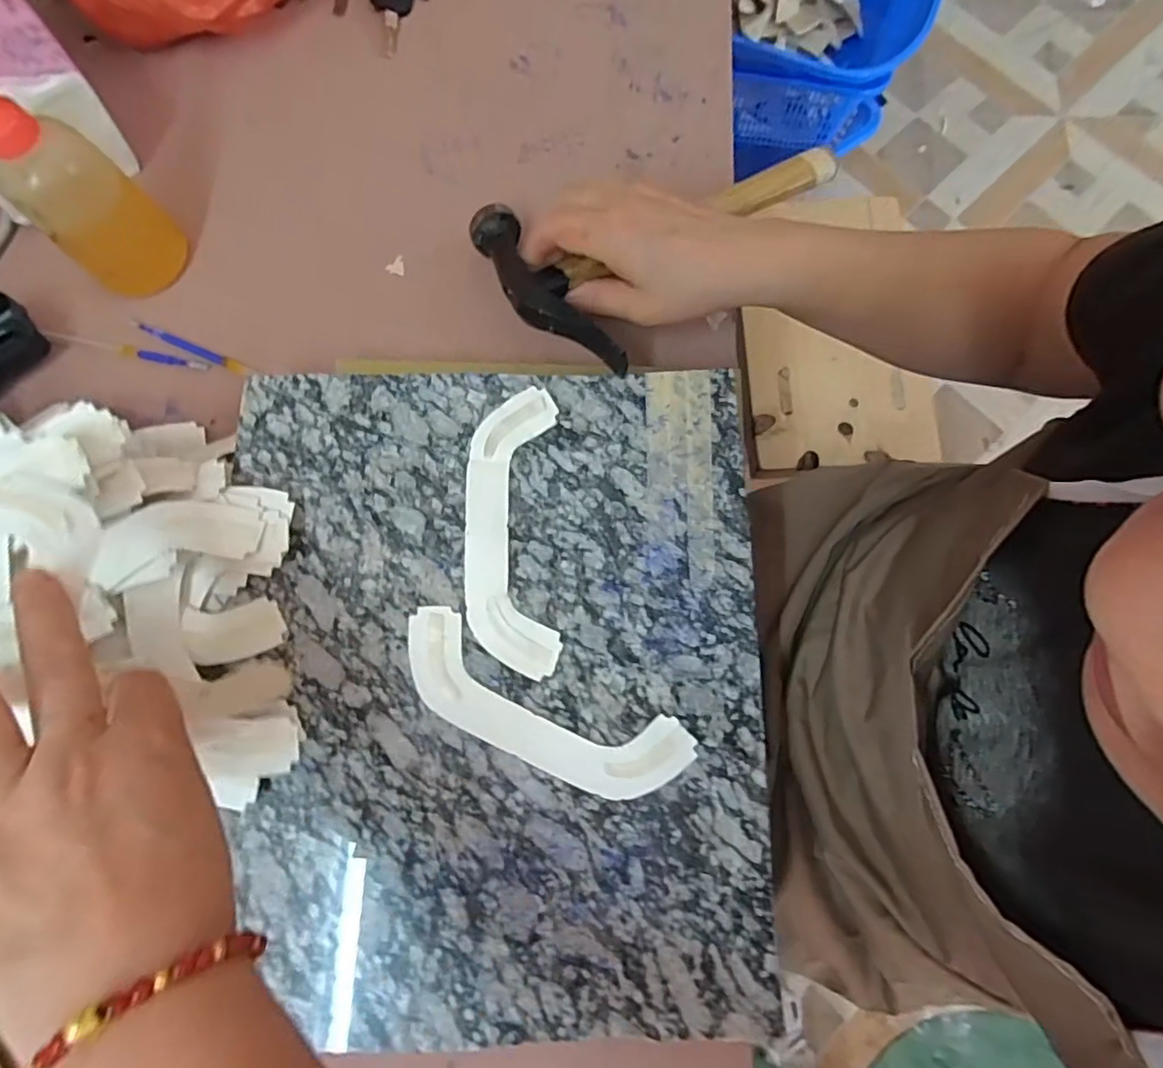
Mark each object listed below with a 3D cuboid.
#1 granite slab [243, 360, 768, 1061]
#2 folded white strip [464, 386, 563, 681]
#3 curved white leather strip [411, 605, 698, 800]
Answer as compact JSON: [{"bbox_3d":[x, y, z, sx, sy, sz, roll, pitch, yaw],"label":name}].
[{"bbox_3d":[-0.043,0.074,0.342,0.281,0.031,0.349,-1,78,-2],"label":"granite slab"},{"bbox_3d":[-0.040,-0.004,0.352,0.051,0.013,0.163,-1,78,-2],"label":"folded white strip"},{"bbox_3d":[-0.023,0.094,0.330,0.164,0.006,0.051,25,78,4],"label":"curved white leather strip"}]

